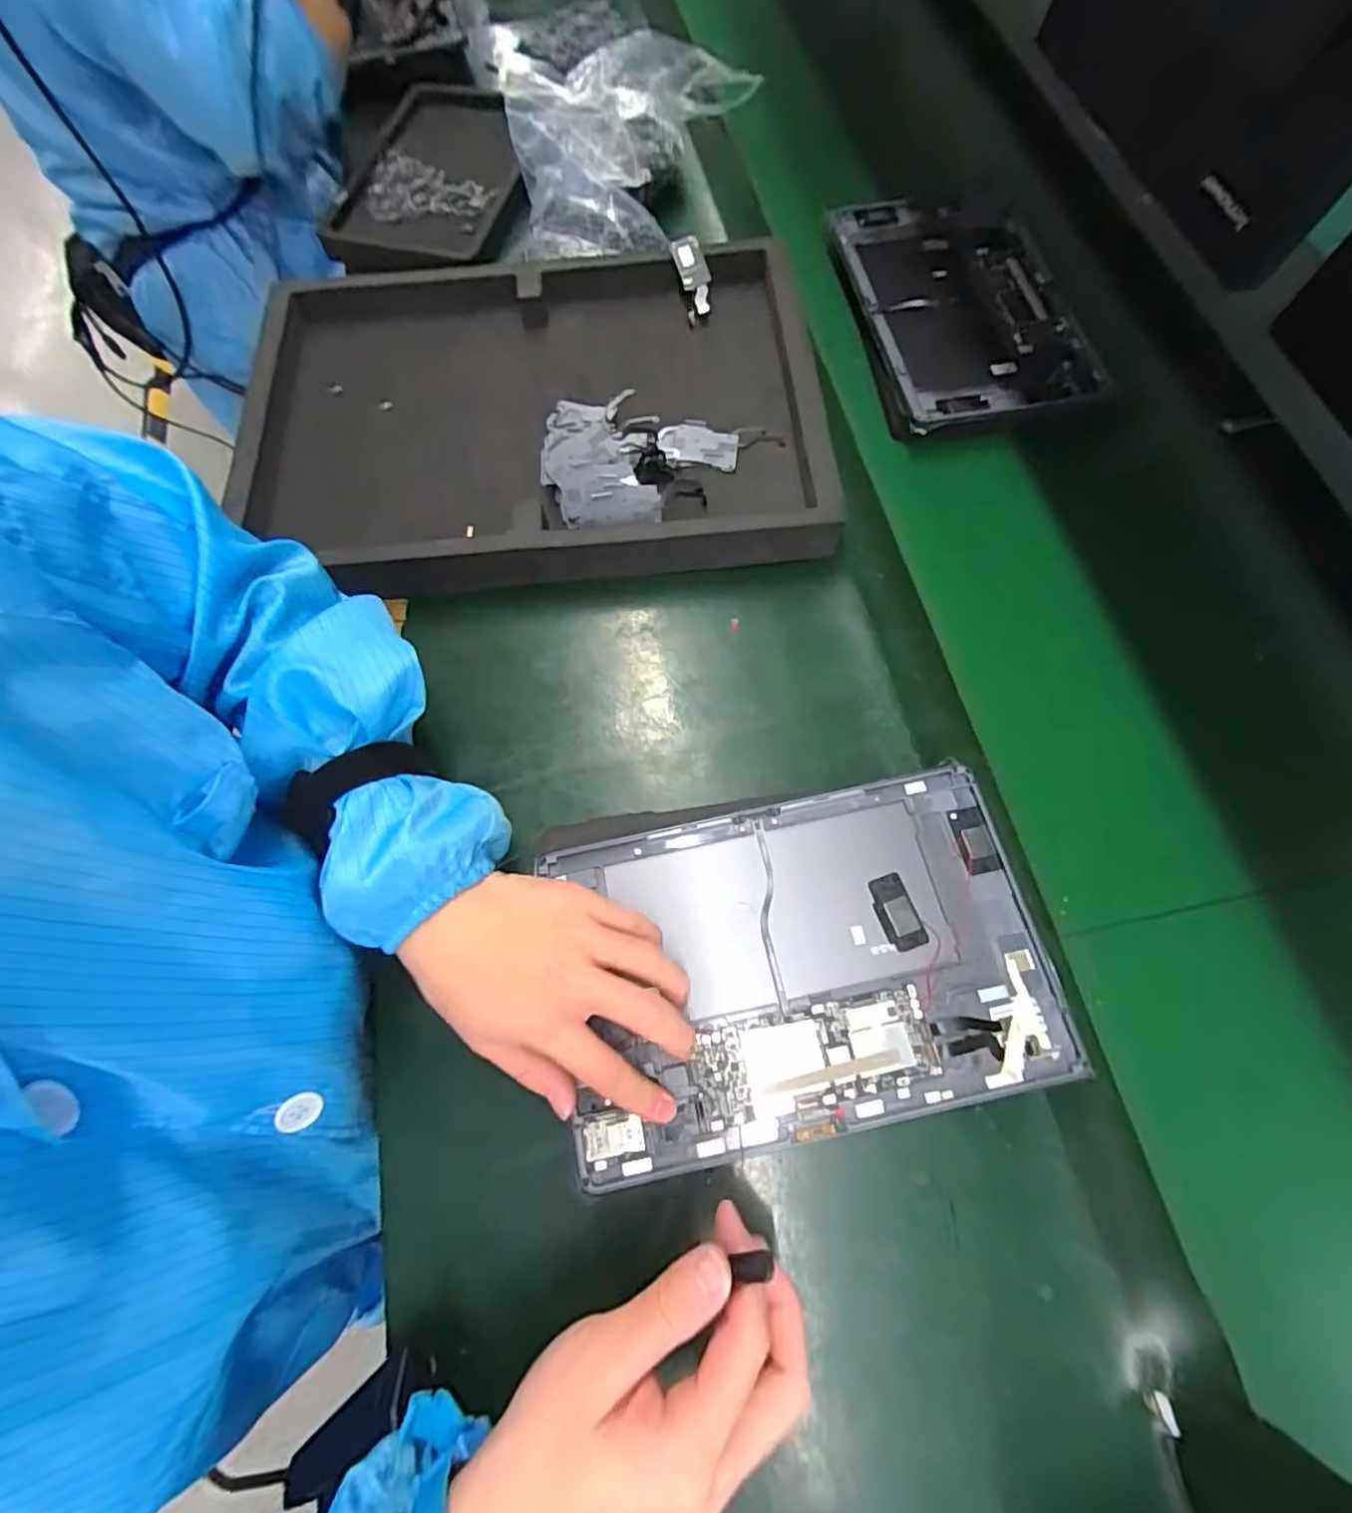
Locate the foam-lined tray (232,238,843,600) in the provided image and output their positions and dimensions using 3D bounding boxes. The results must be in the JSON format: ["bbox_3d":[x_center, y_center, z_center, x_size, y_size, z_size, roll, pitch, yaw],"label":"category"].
[{"bbox_3d":[-0.113,-0.260,0.481,0.432,0.043,0.295,-7,70,0],"label":"foam-lined tray"}]

